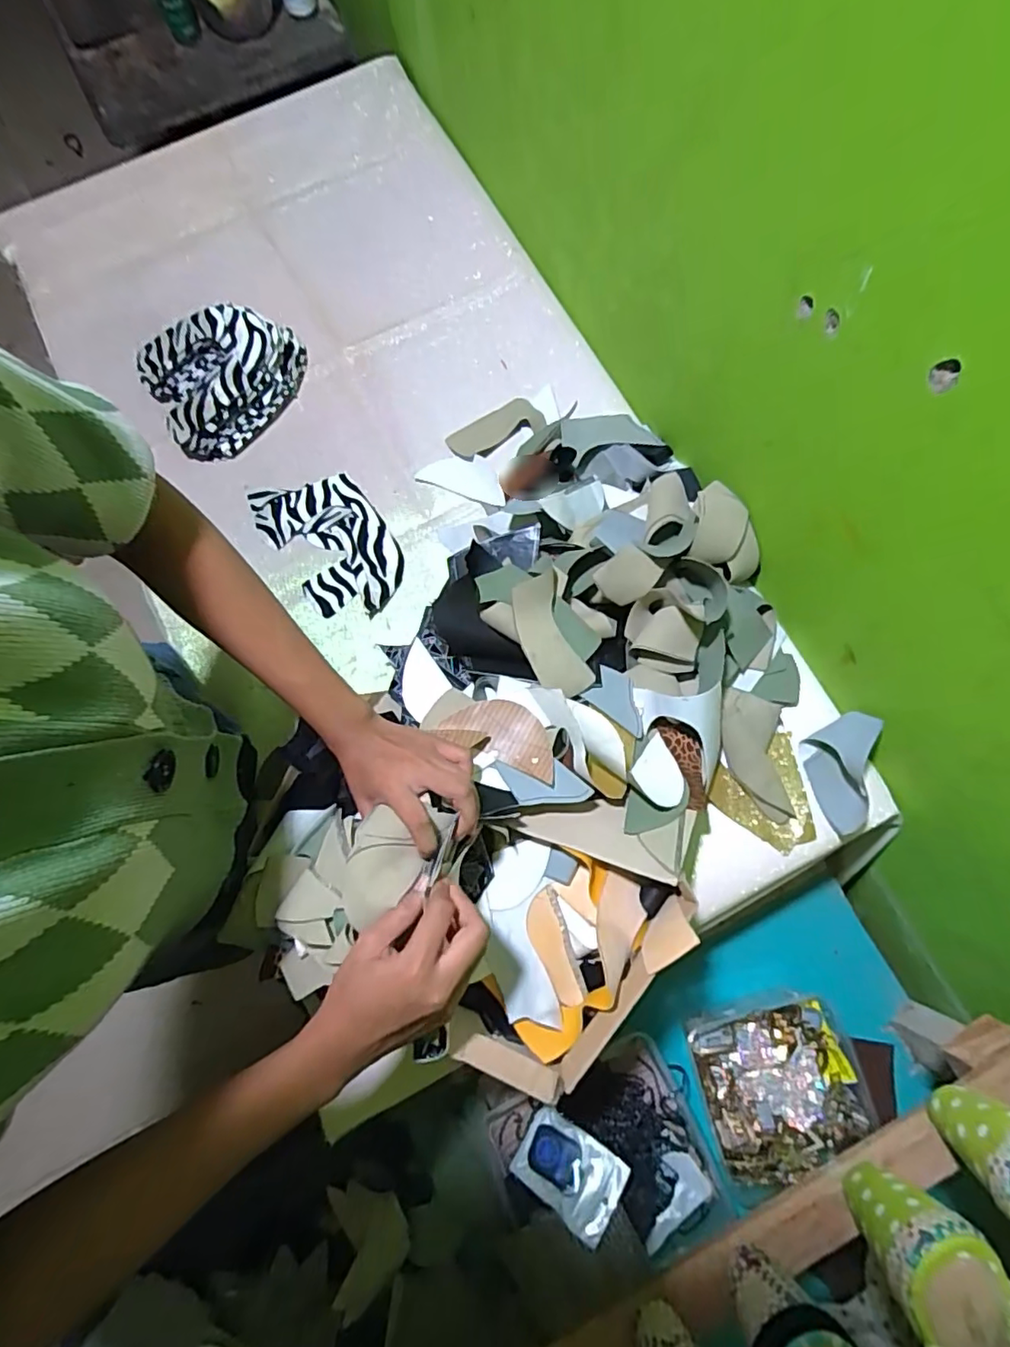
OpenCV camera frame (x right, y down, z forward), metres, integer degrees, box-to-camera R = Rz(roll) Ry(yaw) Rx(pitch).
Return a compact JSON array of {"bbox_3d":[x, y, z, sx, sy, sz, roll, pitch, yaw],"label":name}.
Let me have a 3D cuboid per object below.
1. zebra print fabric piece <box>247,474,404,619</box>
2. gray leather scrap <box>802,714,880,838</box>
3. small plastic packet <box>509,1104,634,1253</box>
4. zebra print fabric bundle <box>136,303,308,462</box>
[{"bbox_3d":[-0.198,-0.154,0.663,0.118,0.013,0.200,-38,78,-4],"label":"zebra print fabric piece"},{"bbox_3d":[0.325,0.095,0.553,0.050,0.061,0.114,2,77,1],"label":"gray leather scrap"},{"bbox_3d":[0.060,0.477,0.554,0.095,0.009,0.067,19,56,33],"label":"small plastic packet"},{"bbox_3d":[-0.335,-0.364,0.691,0.186,0.050,0.172,0,77,1],"label":"zebra print fabric bundle"}]

